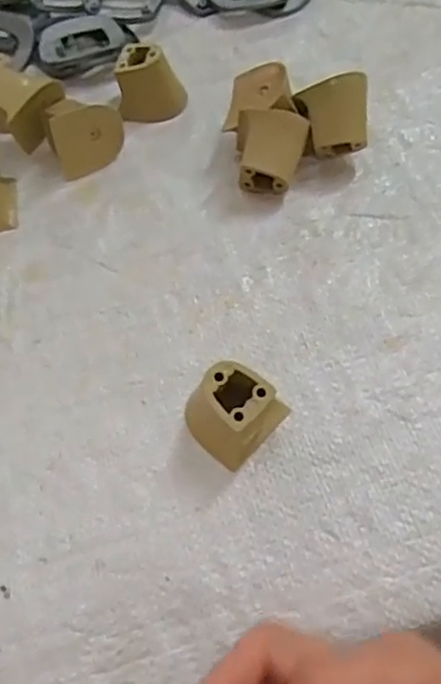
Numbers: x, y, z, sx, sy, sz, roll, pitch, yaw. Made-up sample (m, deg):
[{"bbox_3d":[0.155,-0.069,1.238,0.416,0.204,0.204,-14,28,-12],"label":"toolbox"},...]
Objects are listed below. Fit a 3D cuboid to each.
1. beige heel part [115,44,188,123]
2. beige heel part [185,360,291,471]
[{"bbox_3d":[-0.047,-0.176,0.435,0.042,0.035,0.038,4,62,6],"label":"beige heel part"},{"bbox_3d":[0.005,0.030,0.316,0.041,0.036,0.042,38,70,21],"label":"beige heel part"}]

